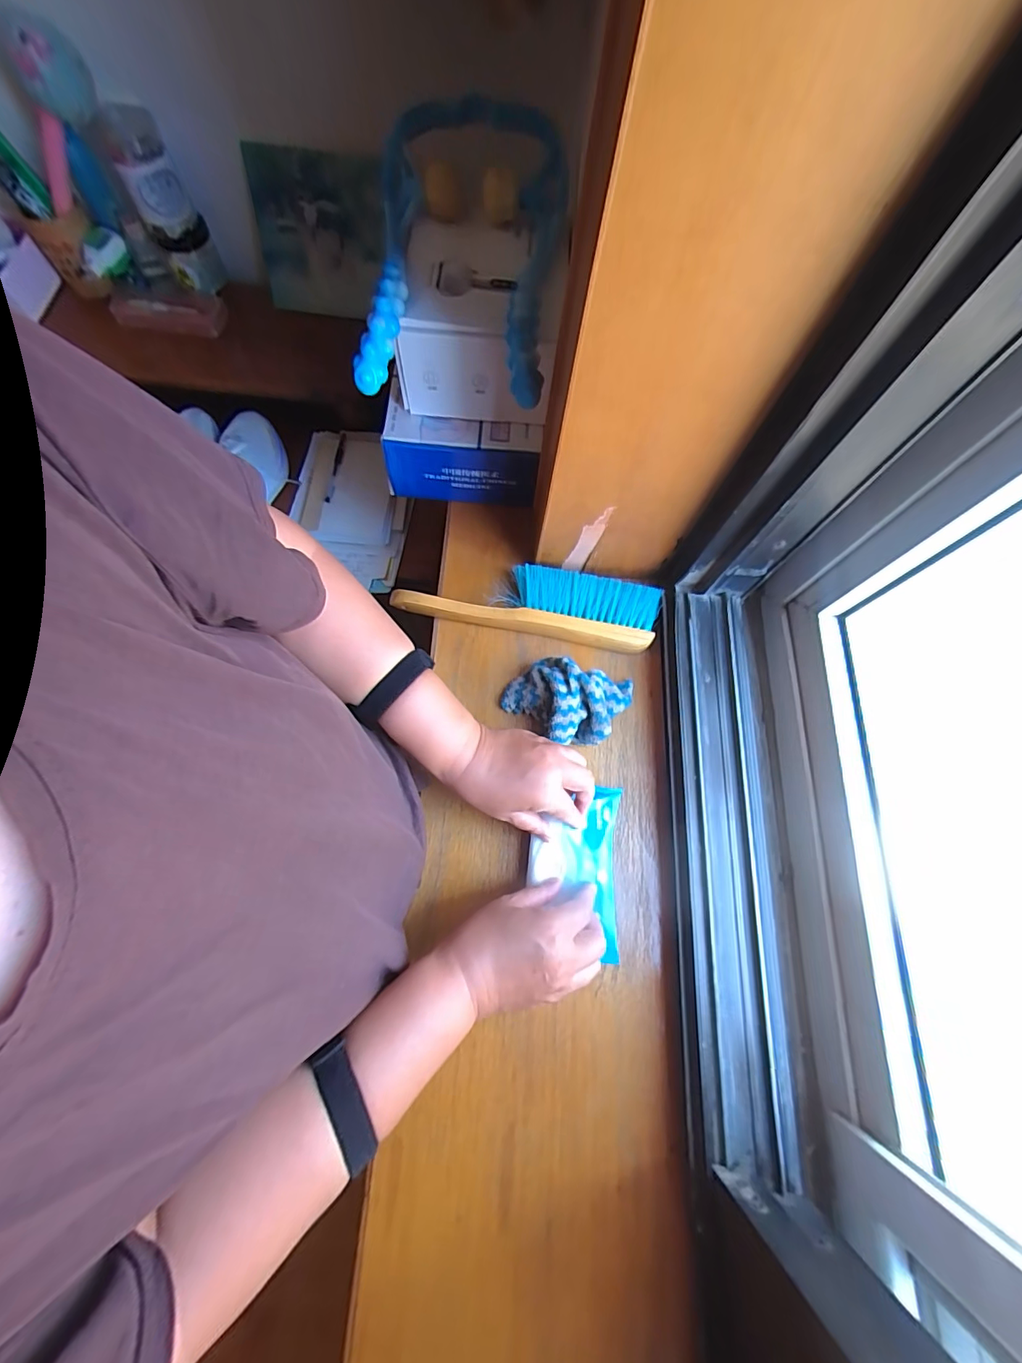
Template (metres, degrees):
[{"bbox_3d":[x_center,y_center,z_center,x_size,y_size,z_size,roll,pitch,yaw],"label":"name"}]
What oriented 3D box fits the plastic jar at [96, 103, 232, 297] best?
[{"bbox_3d":[-0.527,-0.724,0.739,0.083,0.196,0.075,-28,75,-10],"label":"plastic jar"}]

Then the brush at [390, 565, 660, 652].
[{"bbox_3d":[0.022,-0.095,0.558,0.289,0.034,0.079,10,72,2],"label":"brush"}]

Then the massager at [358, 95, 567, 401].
[{"bbox_3d":[-0.041,-0.417,0.449,0.179,0.060,0.330,4,72,0],"label":"massager"}]

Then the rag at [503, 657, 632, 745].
[{"bbox_3d":[0.060,0.023,0.510,0.138,0.058,0.090,13,72,3],"label":"rag"}]

